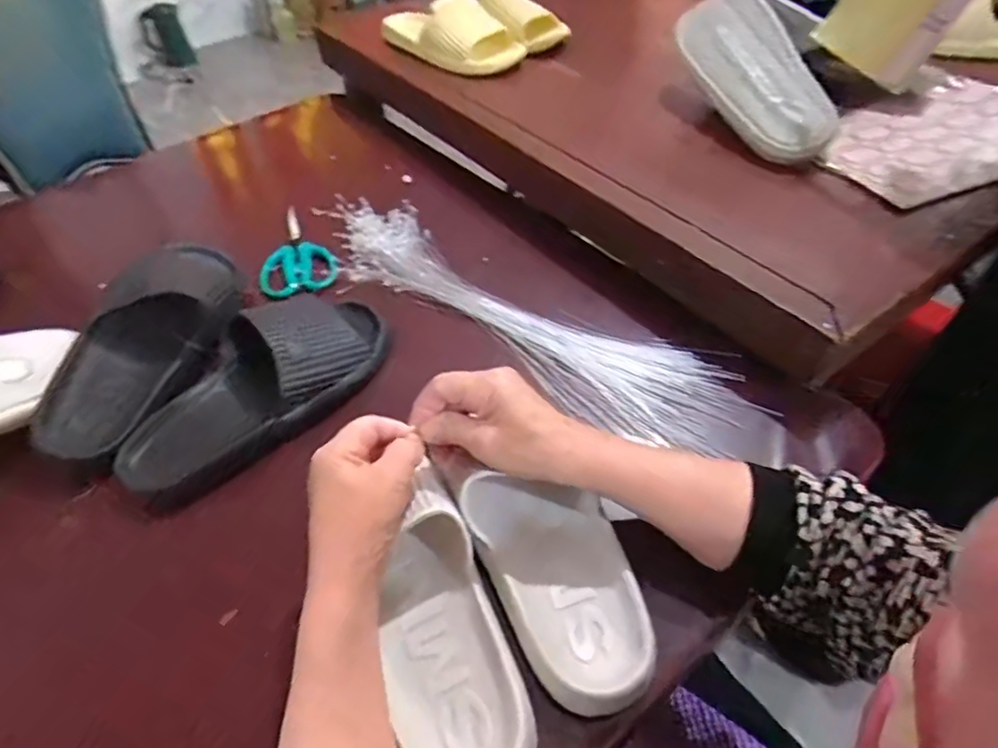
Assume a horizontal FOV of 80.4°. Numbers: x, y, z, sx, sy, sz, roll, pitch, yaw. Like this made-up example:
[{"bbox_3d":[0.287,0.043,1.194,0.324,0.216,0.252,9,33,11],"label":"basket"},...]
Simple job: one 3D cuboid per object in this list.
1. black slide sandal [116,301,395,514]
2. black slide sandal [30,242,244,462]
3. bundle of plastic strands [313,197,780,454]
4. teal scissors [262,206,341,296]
[{"bbox_3d":[-0.218,-0.002,0.532,0.118,0.063,0.264,37,60,28],"label":"black slide sandal"},{"bbox_3d":[-0.320,-0.035,0.558,0.133,0.063,0.256,14,52,13],"label":"black slide sandal"},{"bbox_3d":[-0.003,-0.073,0.628,0.529,0.018,0.127,30,57,24],"label":"bundle of plastic strands"},{"bbox_3d":[-0.246,-0.144,0.694,0.086,0.013,0.136,-24,53,-17],"label":"teal scissors"}]

